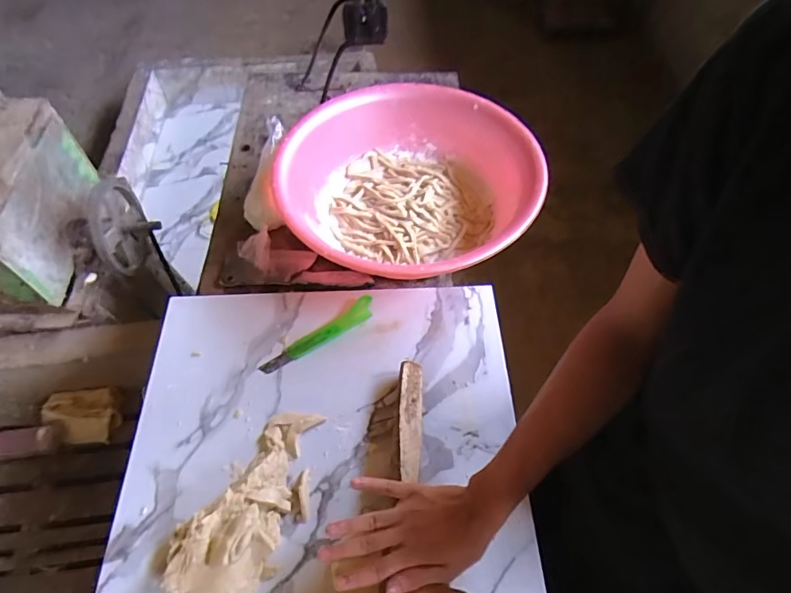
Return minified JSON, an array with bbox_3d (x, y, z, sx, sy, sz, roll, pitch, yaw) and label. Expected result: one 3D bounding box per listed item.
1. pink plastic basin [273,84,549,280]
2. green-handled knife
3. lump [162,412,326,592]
[{"bbox_3d":[0.020,-0.176,0.764,0.387,0.121,0.396,-1,57,2],"label":"pink plastic basin"},{"bbox_3d":[-0.109,0.056,0.669,0.181,0.017,0.035,-31,61,-17],"label":"green-handled knife"},{"bbox_3d":[-0.162,0.237,0.541,0.111,0.047,0.235,28,62,19],"label":"lump"}]

